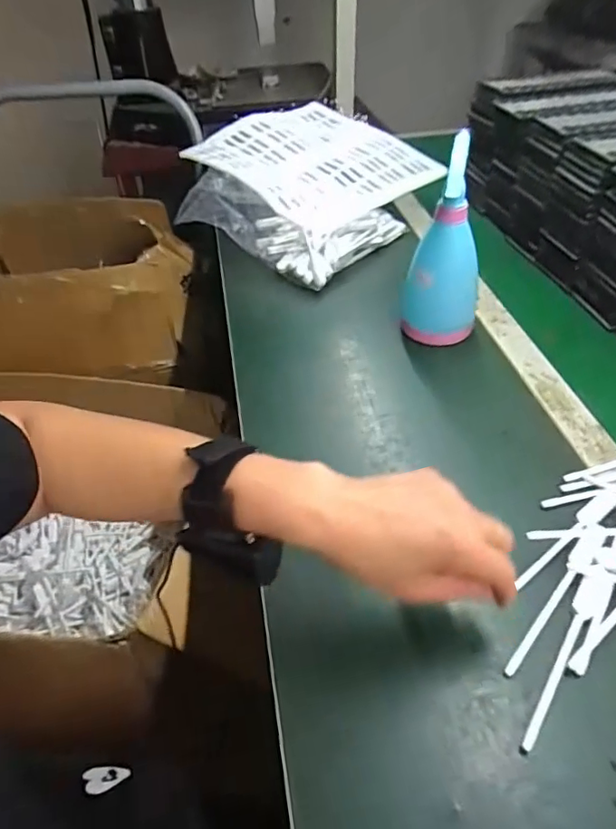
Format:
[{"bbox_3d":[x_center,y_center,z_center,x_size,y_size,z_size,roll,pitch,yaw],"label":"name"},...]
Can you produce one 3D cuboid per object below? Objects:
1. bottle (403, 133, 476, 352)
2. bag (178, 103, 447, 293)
[{"bbox_3d":[0.145,-0.173,0.563,0.078,0.183,0.079,4,46,9],"label":"bottle"},{"bbox_3d":[0.006,-0.361,0.803,0.316,0.074,0.321,40,67,20],"label":"bag"}]

